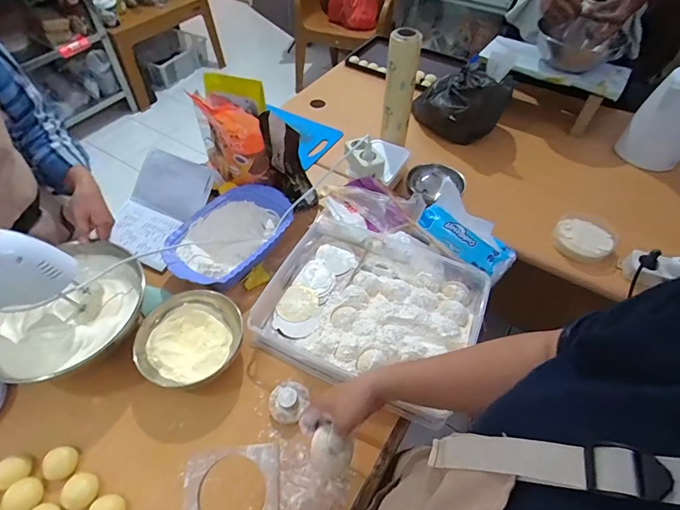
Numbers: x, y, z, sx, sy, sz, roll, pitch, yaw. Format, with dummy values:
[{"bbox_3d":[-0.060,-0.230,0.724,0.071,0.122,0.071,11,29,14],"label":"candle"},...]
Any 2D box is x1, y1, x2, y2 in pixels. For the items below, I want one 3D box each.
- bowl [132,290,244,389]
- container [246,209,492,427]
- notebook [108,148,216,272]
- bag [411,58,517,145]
[{"bbox_3d":[-0.252,0.142,0.668,0.141,0.064,0.164,27,56,17],"label":"bowl"},{"bbox_3d":[0.058,0.086,0.723,0.370,0.062,0.325,23,55,14],"label":"container"},{"bbox_3d":[-0.397,-0.104,0.868,0.215,0.051,0.240,20,79,18],"label":"notebook"},{"bbox_3d":[0.337,-0.428,1.074,0.183,0.180,0.226,-30,58,-23],"label":"bag"}]

